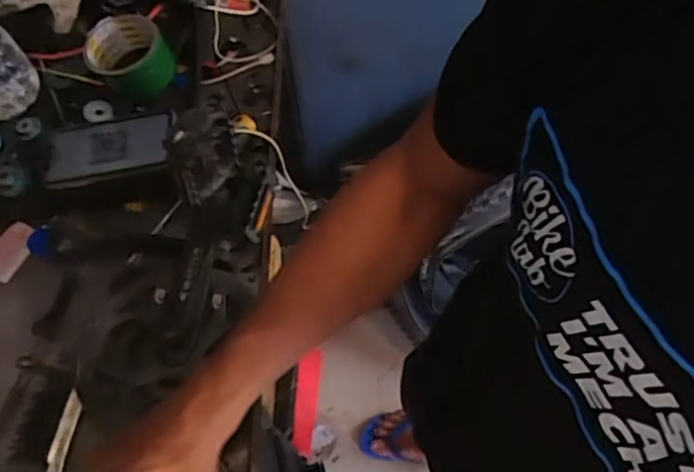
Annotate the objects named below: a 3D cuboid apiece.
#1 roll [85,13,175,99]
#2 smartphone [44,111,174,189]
[{"bbox_3d":[-0.247,-0.202,0.724,0.088,0.057,0.081,-1,61,2],"label":"roll"},{"bbox_3d":[-0.264,-0.098,0.700,0.142,0.012,0.081,-10,57,5],"label":"smartphone"}]

